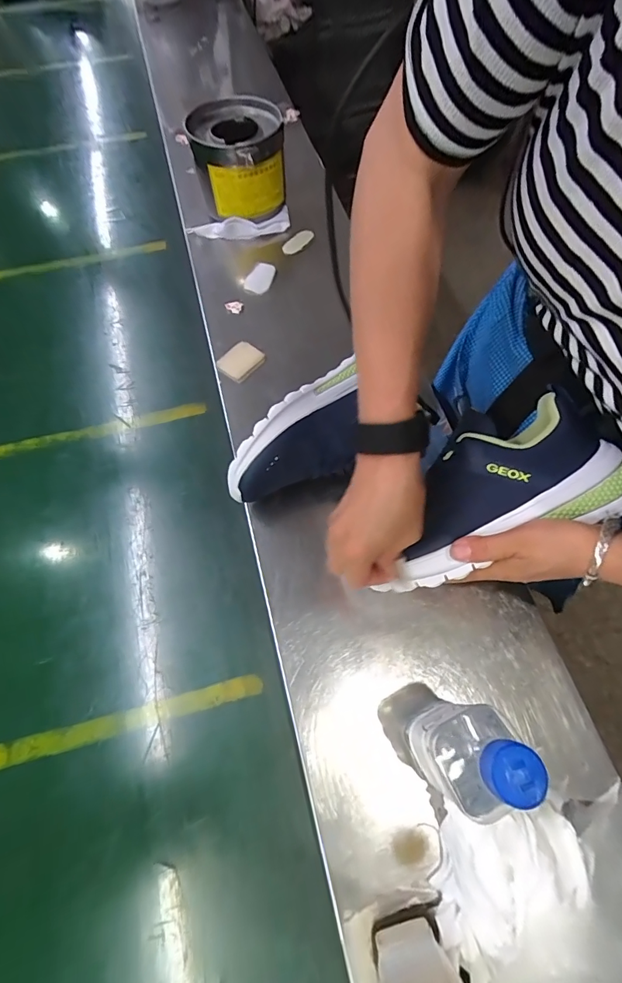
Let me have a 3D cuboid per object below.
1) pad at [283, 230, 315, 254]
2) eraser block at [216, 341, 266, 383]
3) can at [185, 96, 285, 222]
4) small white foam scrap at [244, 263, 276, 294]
[{"bbox_3d":[-0.022,-0.402,0.669,0.056,0.010,0.027,-36,70,-14],"label":"pad"},{"bbox_3d":[-0.095,-0.176,0.562,0.045,0.012,0.058,36,72,16],"label":"eraser block"},{"bbox_3d":[-0.112,-0.520,0.657,0.134,0.105,0.140,0,66,1],"label":"can"},{"bbox_3d":[-0.077,-0.326,0.632,0.041,0.006,0.061,13,67,7],"label":"small white foam scrap"}]

